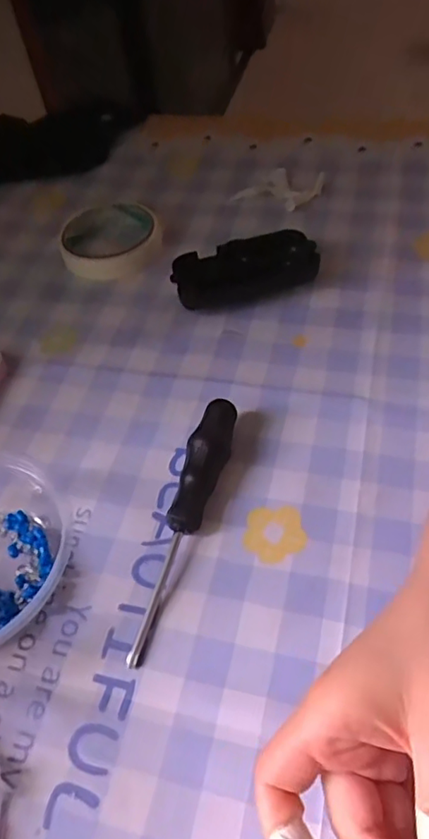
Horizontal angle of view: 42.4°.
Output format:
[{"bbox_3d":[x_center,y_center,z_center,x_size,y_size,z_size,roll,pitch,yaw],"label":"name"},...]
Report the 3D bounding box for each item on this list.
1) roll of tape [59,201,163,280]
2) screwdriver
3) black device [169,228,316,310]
[{"bbox_3d":[-0.090,-0.156,0.482,0.086,0.018,0.087,-3,53,4],"label":"roll of tape"},{"bbox_3d":[-0.016,0.056,0.314,0.022,0.025,0.156,10,54,13],"label":"screwdriver"},{"bbox_3d":[0.023,-0.117,0.438,0.108,0.029,0.051,-17,53,-7],"label":"black device"}]

